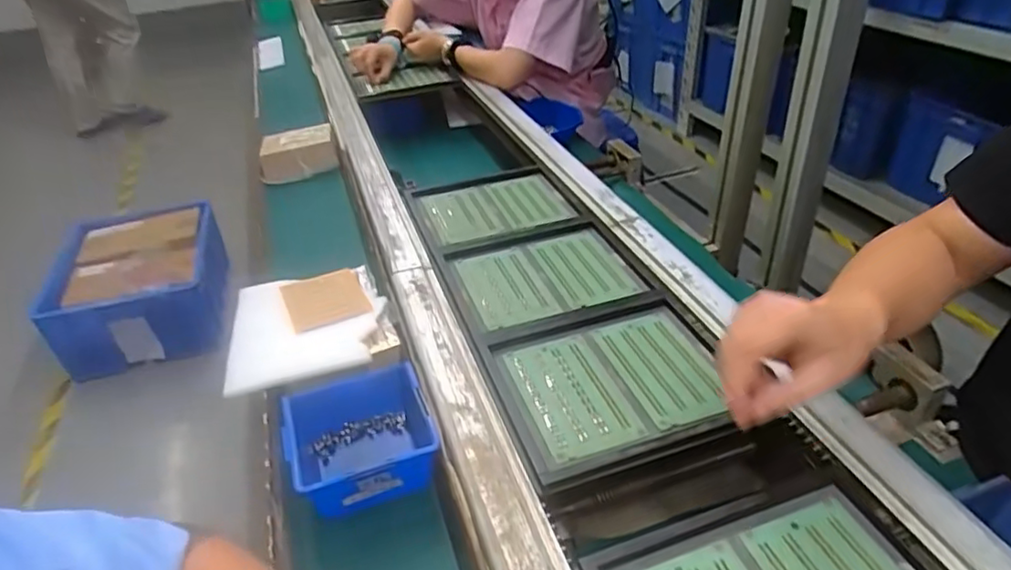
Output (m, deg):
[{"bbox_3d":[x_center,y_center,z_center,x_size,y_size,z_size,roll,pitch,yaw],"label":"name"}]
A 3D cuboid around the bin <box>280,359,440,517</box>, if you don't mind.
[{"bbox_3d":[-0.130,0.143,0.556,0.121,0.068,0.127,-15,38,-14],"label":"bin"}]

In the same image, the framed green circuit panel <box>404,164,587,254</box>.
[{"bbox_3d":[-0.018,-0.107,0.853,0.208,0.033,0.196,-16,37,-18],"label":"framed green circuit panel"}]

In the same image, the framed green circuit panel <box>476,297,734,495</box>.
[{"bbox_3d":[0.098,0.087,0.562,0.208,0.012,0.173,-13,36,-15],"label":"framed green circuit panel"}]

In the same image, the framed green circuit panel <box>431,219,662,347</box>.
[{"bbox_3d":[0.046,-0.011,0.699,0.217,0.009,0.176,-13,36,-15],"label":"framed green circuit panel"}]

